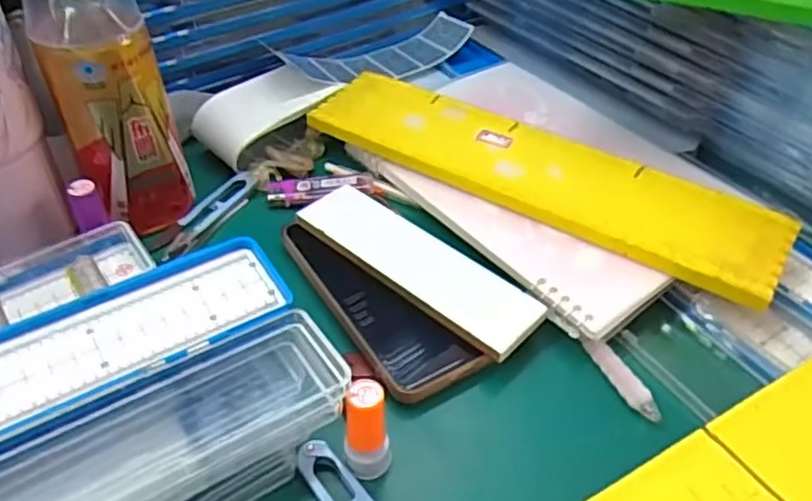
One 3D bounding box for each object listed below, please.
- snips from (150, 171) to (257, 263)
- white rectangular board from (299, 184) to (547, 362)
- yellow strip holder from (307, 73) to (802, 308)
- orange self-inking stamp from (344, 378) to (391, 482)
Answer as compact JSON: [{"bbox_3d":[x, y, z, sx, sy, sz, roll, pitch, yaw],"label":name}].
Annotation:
[{"bbox_3d":[-0.142,-0.026,0.475,0.028,0.008,0.096,19,46,17],"label":"snips"},{"bbox_3d":[0.006,0.007,0.421,0.170,0.008,0.053,32,51,28],"label":"white rectangular board"},{"bbox_3d":[0.087,-0.059,0.469,0.340,0.014,0.082,26,48,24],"label":"yellow strip holder"},{"bbox_3d":[-0.019,0.086,0.324,0.022,0.058,0.027,0,43,-2],"label":"orange self-inking stamp"}]

